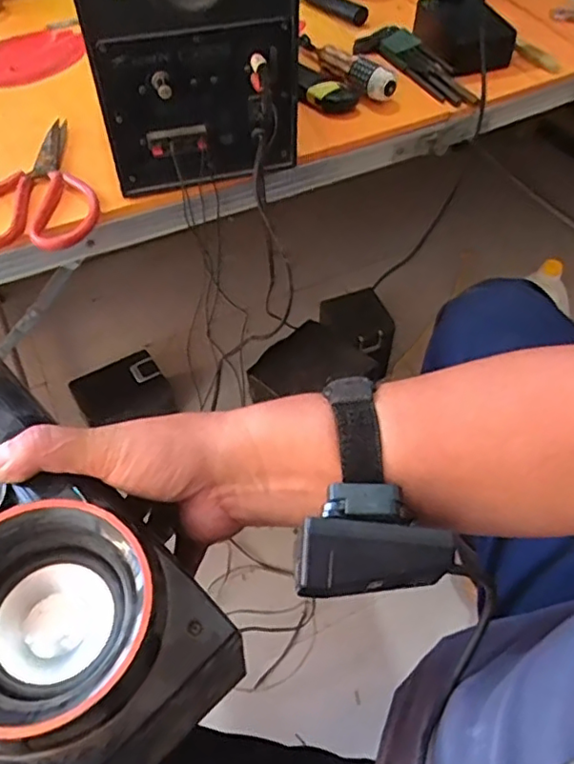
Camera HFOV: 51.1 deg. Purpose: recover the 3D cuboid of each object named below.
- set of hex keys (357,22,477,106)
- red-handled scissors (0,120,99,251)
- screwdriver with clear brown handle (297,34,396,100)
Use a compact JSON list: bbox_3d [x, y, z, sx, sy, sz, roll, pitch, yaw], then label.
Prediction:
[{"bbox_3d":[0.150,-0.370,0.685,0.052,0.032,0.174,-25,57,-19],"label":"set of hex keys"},{"bbox_3d":[-0.236,-0.184,0.550,0.112,0.010,0.186,-13,54,-10],"label":"red-handled scissors"},{"bbox_3d":[0.061,-0.358,0.670,0.027,0.039,0.167,-23,57,-17],"label":"screwdriver with clear brown handle"}]

